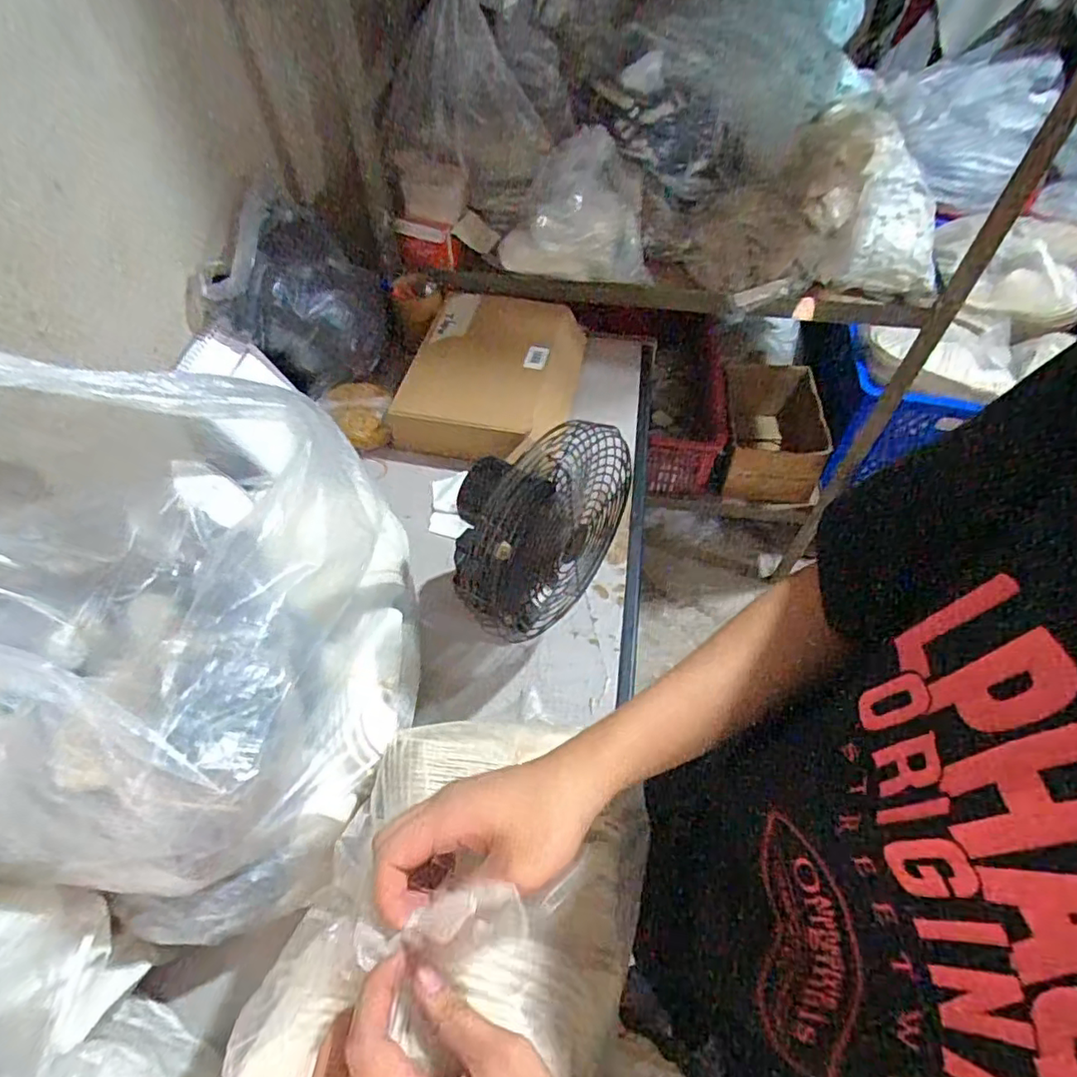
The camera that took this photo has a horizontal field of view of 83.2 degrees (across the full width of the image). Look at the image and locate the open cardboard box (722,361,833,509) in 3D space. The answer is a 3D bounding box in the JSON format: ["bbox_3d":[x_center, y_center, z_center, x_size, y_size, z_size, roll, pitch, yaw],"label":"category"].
[{"bbox_3d":[0.527,-0.228,1.404,0.197,0.217,0.256,3,54,5],"label":"open cardboard box"}]

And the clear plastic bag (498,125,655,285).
[{"bbox_3d":[0.055,-0.520,0.970,0.241,0.175,0.151,-6,54,-2],"label":"clear plastic bag"}]

